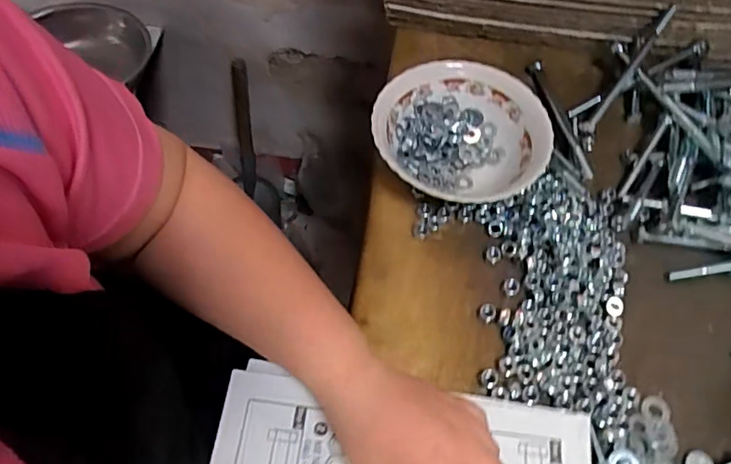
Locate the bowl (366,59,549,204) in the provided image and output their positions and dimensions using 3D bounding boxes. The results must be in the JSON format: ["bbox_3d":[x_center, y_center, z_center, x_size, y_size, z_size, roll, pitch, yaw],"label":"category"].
[{"bbox_3d":[0.082,-0.081,0.464,0.141,0.049,0.139,1,59,-1],"label":"bowl"}]

